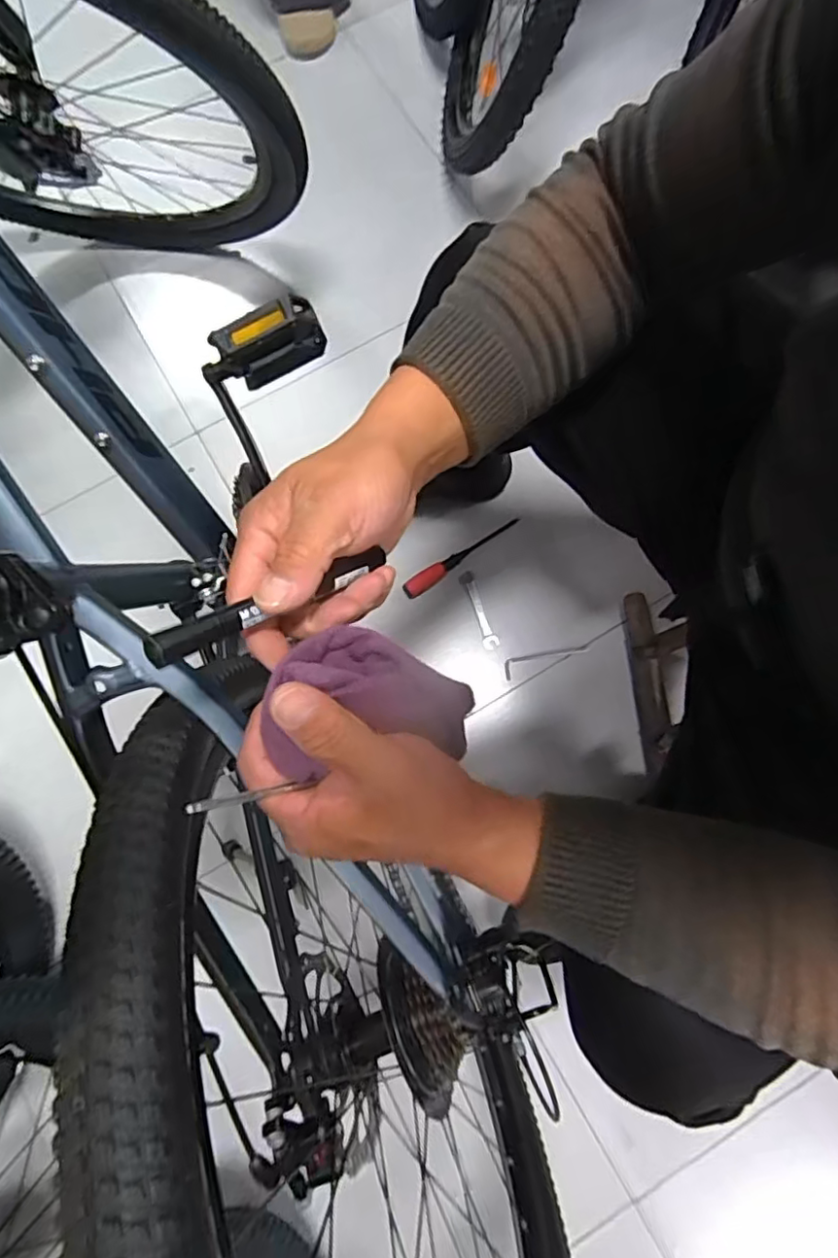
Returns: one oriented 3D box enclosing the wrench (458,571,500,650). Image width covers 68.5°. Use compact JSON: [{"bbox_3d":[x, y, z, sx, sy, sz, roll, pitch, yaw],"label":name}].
[{"bbox_3d":[0.088,-0.029,0.915,0.023,0.006,0.122,-19,77,-3],"label":"wrench"}]

